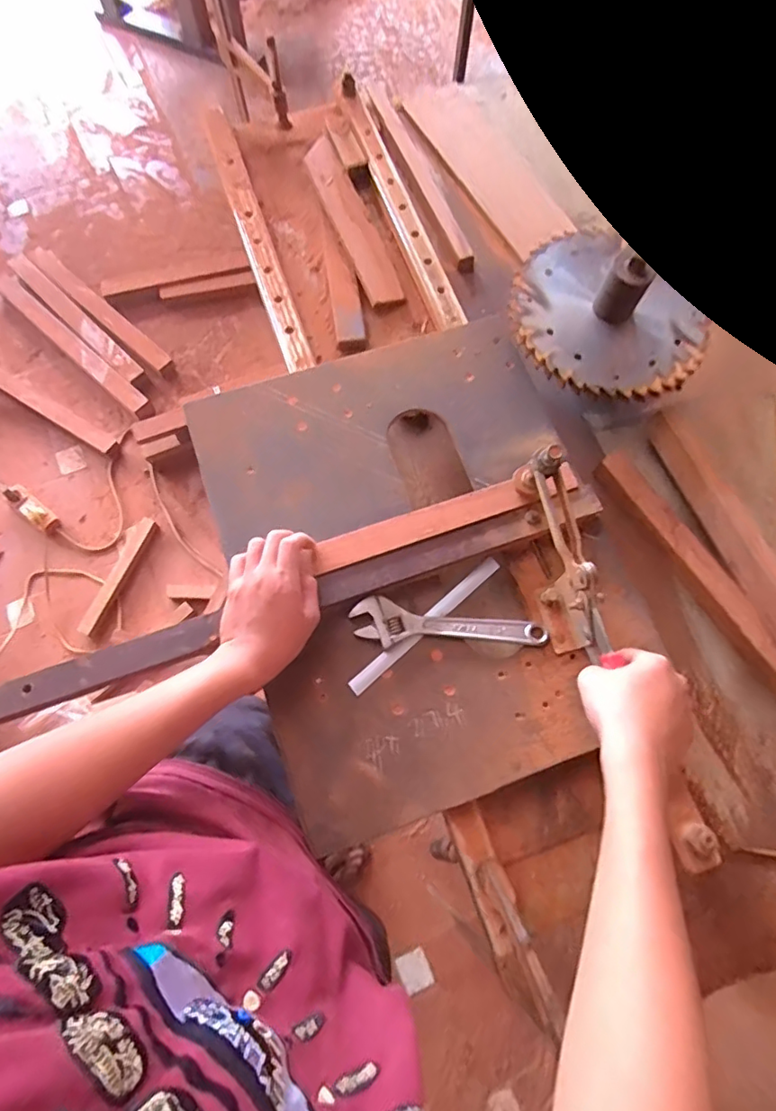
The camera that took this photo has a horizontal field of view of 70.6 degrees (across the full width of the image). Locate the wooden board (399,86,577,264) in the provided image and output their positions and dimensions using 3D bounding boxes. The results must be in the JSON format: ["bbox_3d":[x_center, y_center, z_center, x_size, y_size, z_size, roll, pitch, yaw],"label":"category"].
[{"bbox_3d":[0.157,-0.609,0.857,0.131,0.016,0.343,-29,75,-14],"label":"wooden board"}]

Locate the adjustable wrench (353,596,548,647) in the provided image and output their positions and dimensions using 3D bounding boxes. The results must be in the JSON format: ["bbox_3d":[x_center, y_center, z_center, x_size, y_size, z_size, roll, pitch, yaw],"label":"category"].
[{"bbox_3d":[0.061,0.077,0.550,0.194,0.017,0.044,10,74,-1],"label":"adjustable wrench"}]

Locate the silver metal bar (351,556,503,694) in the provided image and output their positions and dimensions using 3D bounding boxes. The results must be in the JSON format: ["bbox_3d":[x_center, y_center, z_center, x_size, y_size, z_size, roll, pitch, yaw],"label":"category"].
[{"bbox_3d":[0.040,0.070,0.562,0.197,0.010,0.016,-40,81,-13],"label":"silver metal bar"}]

